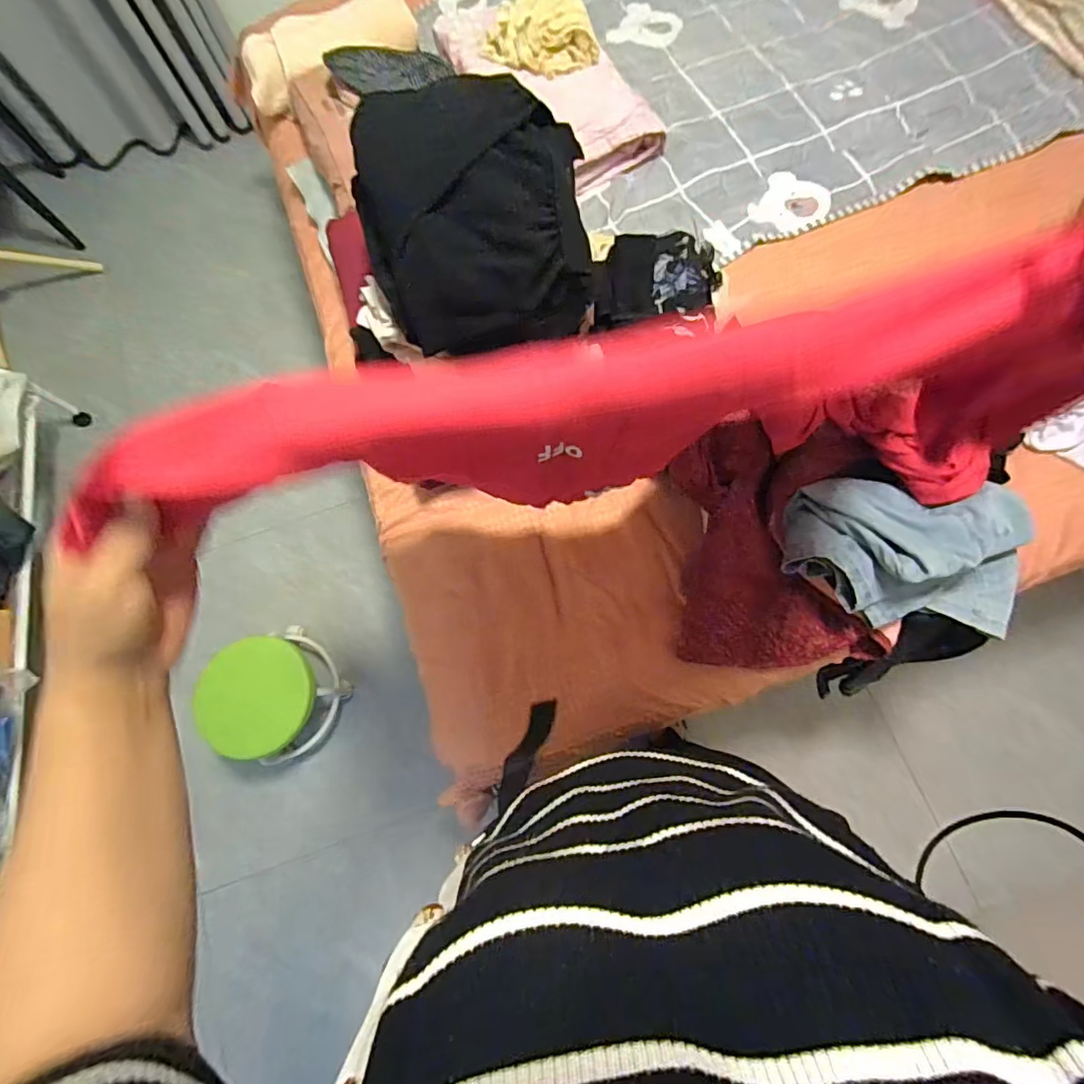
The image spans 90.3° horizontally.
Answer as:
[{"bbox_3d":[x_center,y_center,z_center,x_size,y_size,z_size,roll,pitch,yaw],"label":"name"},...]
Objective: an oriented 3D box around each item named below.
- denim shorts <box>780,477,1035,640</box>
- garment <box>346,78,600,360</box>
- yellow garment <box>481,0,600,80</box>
[{"bbox_3d":[0.527,0.006,0.751,0.357,0.116,0.207,2,74,3],"label":"denim shorts"},{"bbox_3d":[-0.083,-0.389,0.656,0.281,0.165,0.253,-11,74,-1],"label":"garment"},{"bbox_3d":[-0.003,-1.007,1.051,0.209,0.038,0.235,-3,74,2],"label":"yellow garment"}]

